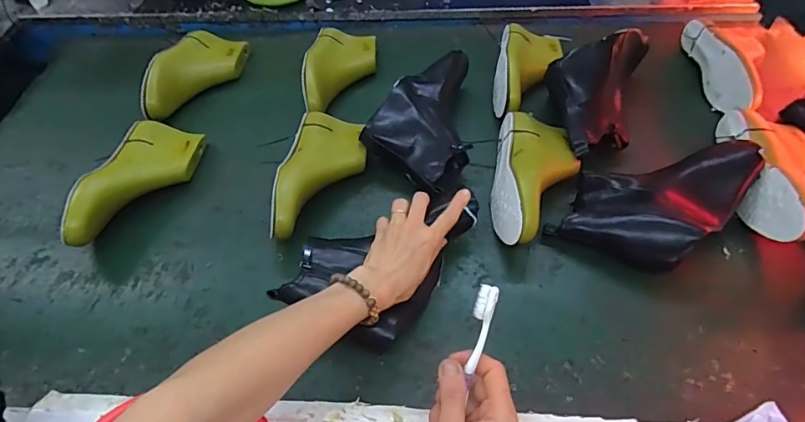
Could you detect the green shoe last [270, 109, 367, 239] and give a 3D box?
[{"bbox_3d":[-0.106,-0.054,0.649,0.103,0.076,0.230,-1,53,3],"label":"green shoe last"}]

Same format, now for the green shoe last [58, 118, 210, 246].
[{"bbox_3d":[-0.374,-0.042,0.658,0.101,0.073,0.220,3,53,6],"label":"green shoe last"}]

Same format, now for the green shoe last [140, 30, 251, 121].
[{"bbox_3d":[-0.366,-0.243,0.814,0.101,0.075,0.227,9,54,11],"label":"green shoe last"}]

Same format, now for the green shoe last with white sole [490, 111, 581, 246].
[{"bbox_3d":[0.179,-0.046,0.630,0.112,0.072,0.228,8,54,10],"label":"green shoe last with white sole"}]

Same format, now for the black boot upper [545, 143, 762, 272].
[{"bbox_3d":[0.330,-0.021,0.604,0.248,0.064,0.152,-36,59,-21],"label":"black boot upper"}]

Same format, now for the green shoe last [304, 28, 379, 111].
[{"bbox_3d":[-0.103,-0.238,0.790,0.106,0.072,0.215,0,53,4],"label":"green shoe last"}]

